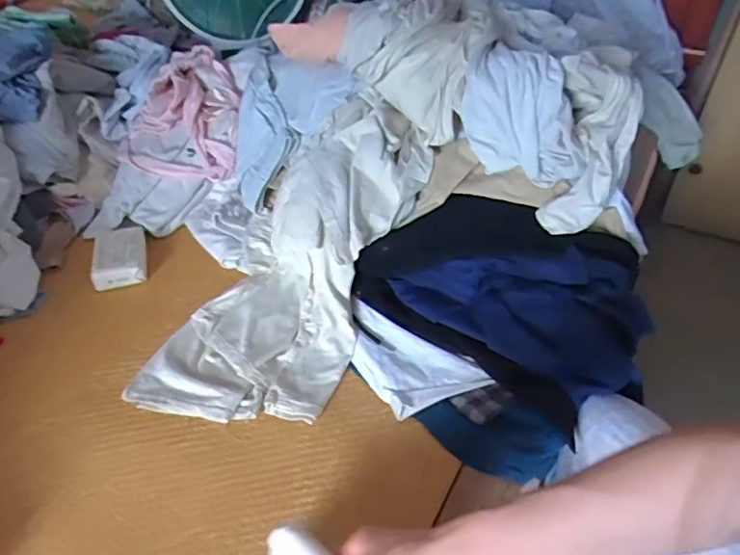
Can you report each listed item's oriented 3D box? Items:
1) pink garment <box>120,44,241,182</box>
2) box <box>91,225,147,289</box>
[{"bbox_3d":[-0.309,-0.263,0.921,0.190,0.126,0.184,-4,43,-5],"label":"pink garment"},{"bbox_3d":[-0.358,-0.032,0.817,0.069,0.032,0.114,-12,44,-12],"label":"box"}]

